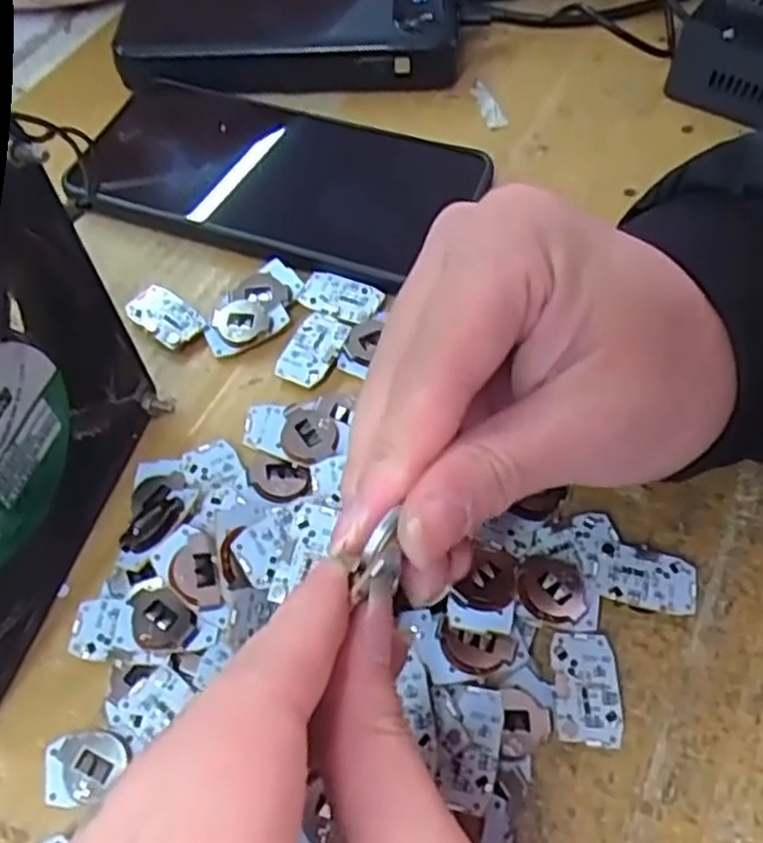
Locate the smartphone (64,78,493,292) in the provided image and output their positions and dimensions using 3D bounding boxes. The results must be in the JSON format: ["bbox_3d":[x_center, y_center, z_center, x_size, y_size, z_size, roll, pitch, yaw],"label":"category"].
[{"bbox_3d":[-0.050,-0.104,0.317,0.163,0.012,0.080,18,61,12],"label":"smartphone"}]

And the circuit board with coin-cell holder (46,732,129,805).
[{"bbox_3d":[-0.079,0.092,0.206,0.022,0.006,0.017,-3,59,0],"label":"circuit board with coin-cell holder"}]

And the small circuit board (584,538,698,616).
[{"bbox_3d":[0.075,0.045,0.225,0.031,0.004,0.018,11,57,6],"label":"small circuit board"}]

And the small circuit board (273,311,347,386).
[{"bbox_3d":[-0.025,-0.026,0.272,0.018,0.004,0.029,21,62,14],"label":"small circuit board"}]

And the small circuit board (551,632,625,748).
[{"bbox_3d":[0.056,0.072,0.209,0.018,0.004,0.029,4,56,-4],"label":"small circuit board"}]

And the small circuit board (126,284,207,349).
[{"bbox_3d":[-0.079,-0.038,0.285,0.030,0.006,0.018,30,64,18],"label":"small circuit board"}]

